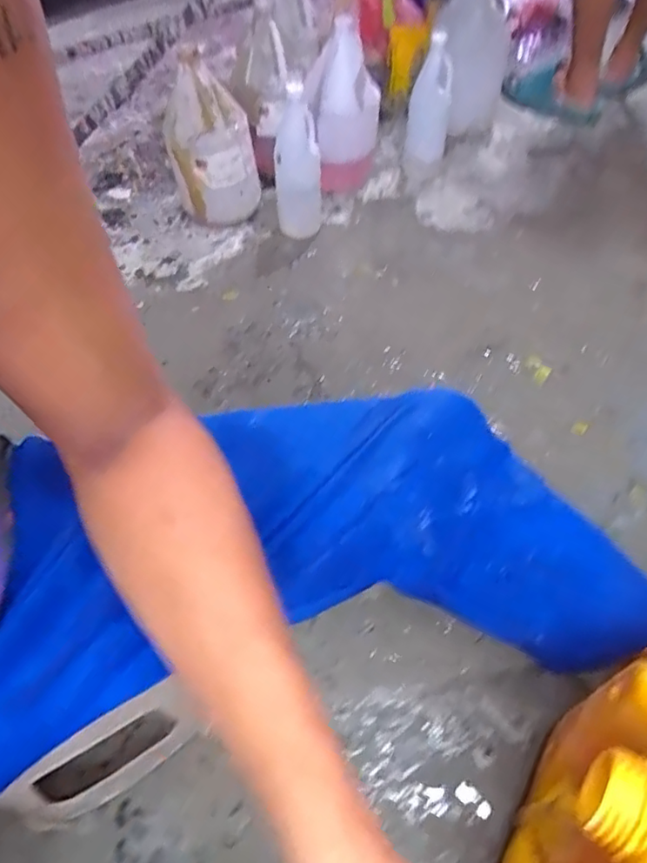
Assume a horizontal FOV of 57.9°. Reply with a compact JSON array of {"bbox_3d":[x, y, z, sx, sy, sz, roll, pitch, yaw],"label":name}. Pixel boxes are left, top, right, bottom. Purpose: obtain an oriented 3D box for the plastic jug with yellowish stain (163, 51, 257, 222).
[{"bbox_3d":[-0.208,-0.516,1.081,0.155,0.289,0.116,-10,54,-7],"label":"plastic jug with yellowish stain"}]

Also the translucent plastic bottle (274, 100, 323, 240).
[{"bbox_3d":[-0.049,-0.469,1.081,0.086,0.224,0.074,-1,54,-1],"label":"translucent plastic bottle"}]

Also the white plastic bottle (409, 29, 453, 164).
[{"bbox_3d":[0.228,-0.703,1.269,0.079,0.256,0.101,3,54,2],"label":"white plastic bottle"}]

